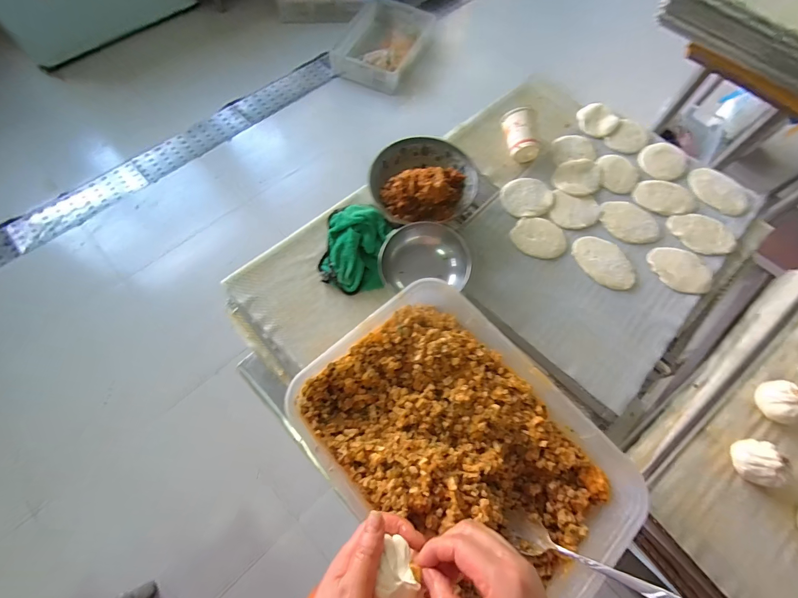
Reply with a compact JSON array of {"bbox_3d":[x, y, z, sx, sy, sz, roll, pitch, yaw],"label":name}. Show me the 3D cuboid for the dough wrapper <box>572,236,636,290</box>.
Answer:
[{"bbox_3d":[0.379,-0.068,0.658,0.081,0.009,0.118,-24,69,-11],"label":"dough wrapper"}]

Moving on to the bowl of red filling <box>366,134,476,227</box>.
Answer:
[{"bbox_3d":[0.043,-0.221,0.673,0.192,0.083,0.176,-8,67,-5],"label":"bowl of red filling"}]

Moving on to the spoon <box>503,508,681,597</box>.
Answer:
[{"bbox_3d":[0.198,0.279,0.383,0.180,0.015,0.036,0,59,43],"label":"spoon"}]

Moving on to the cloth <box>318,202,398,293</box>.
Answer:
[{"bbox_3d":[-0.074,-0.097,0.633,0.111,0.067,0.159,13,67,4],"label":"cloth"}]

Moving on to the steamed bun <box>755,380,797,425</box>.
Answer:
[{"bbox_3d":[0.543,0.145,0.506,0.047,0.050,0.057,-6,67,-4],"label":"steamed bun"}]

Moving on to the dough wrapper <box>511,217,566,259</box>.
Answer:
[{"bbox_3d":[0.265,-0.116,0.674,0.097,0.009,0.082,26,69,10],"label":"dough wrapper"}]

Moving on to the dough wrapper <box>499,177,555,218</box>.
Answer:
[{"bbox_3d":[0.253,-0.202,0.707,0.100,0.012,0.083,-14,67,-7],"label":"dough wrapper"}]

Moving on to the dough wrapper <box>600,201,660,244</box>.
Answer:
[{"bbox_3d":[0.450,-0.151,0.698,0.110,0.006,0.088,13,67,5],"label":"dough wrapper"}]

